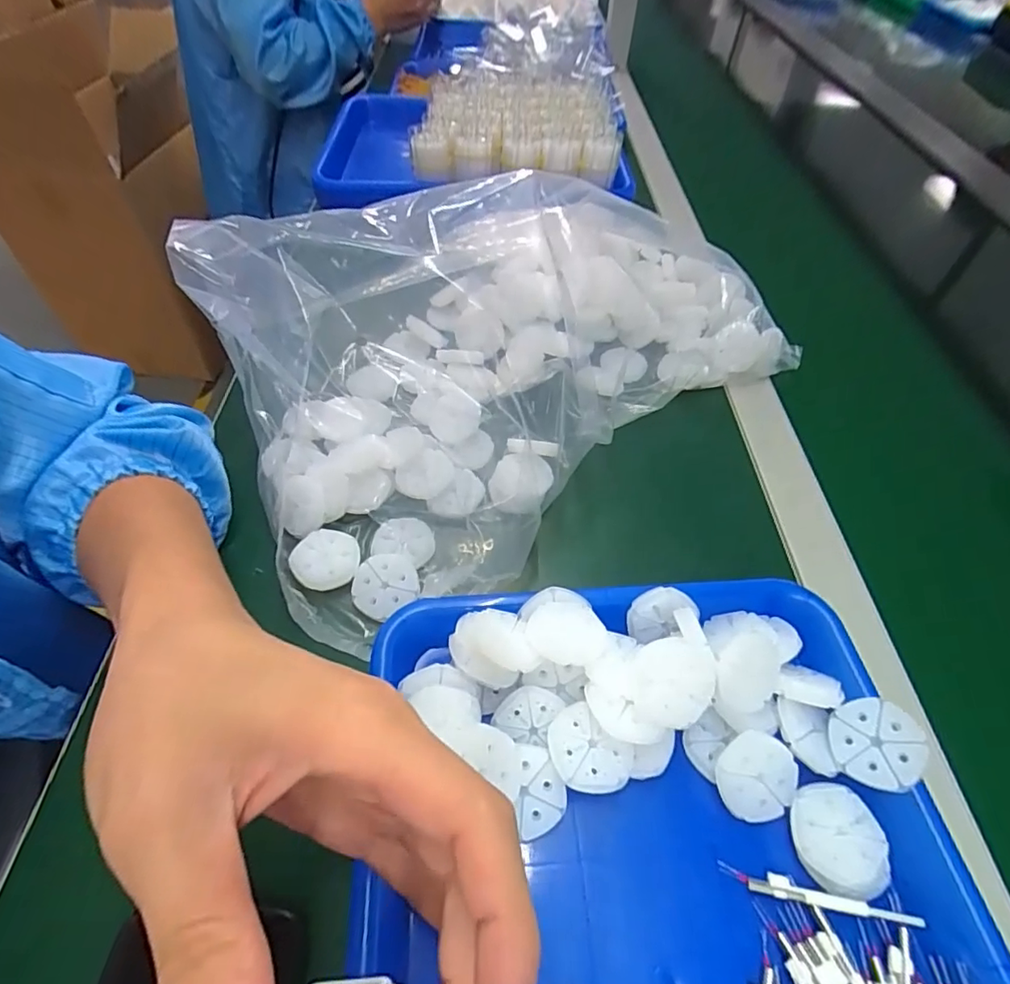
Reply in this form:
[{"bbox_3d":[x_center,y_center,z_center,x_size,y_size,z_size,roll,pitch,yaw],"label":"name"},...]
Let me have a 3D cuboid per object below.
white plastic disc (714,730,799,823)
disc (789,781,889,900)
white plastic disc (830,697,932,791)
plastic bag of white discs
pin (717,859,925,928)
[{"bbox_3d":[0.117,0.132,0.253,0.036,0.004,0.037,0,84,-3],"label":"white plastic disc"},{"bbox_3d":[0.147,0.154,0.241,0.035,0.010,0.042,-14,53,-14],"label":"disc"},{"bbox_3d":[0.171,0.116,0.252,0.037,0.006,0.037,-14,58,30],"label":"white plastic disc"},{"bbox_3d":[0.003,-0.120,0.376,0.396,0.152,0.252,-36,61,-27],"label":"plastic bag of white discs"},{"bbox_3d":[0.134,0.172,0.234,0.079,0.008,0.008,10,51,5],"label":"pin"}]

